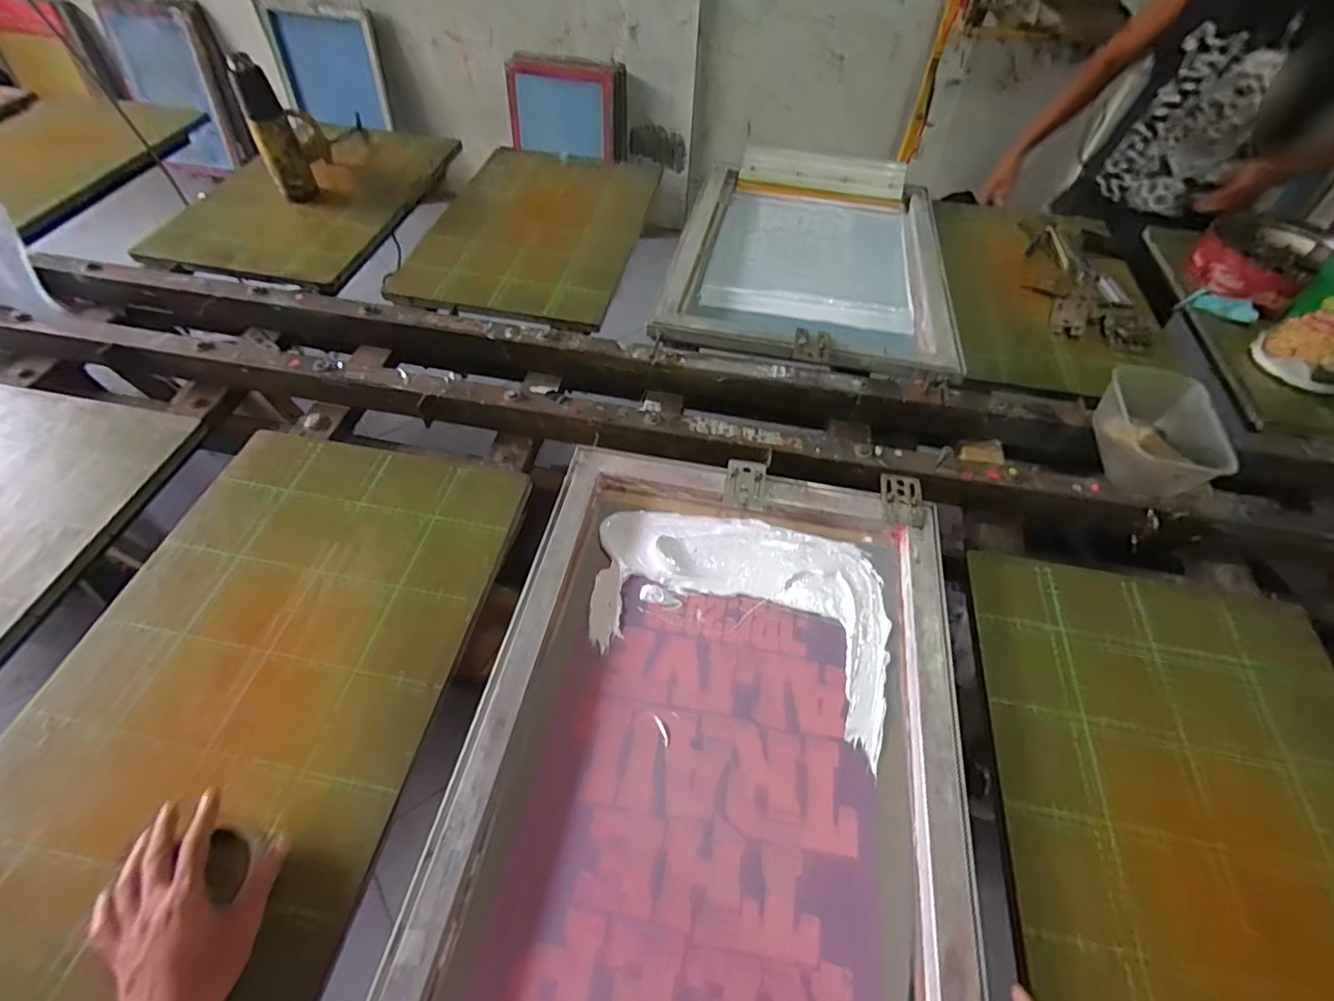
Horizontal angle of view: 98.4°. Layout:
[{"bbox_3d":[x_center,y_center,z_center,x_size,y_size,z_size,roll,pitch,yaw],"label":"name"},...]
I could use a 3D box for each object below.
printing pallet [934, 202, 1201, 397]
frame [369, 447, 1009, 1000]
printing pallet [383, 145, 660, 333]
[{"bbox_3d":[0.715,-0.390,1.082,0.402,0.031,0.583,12,54,6],"label":"printing pallet"},{"bbox_3d":[0.055,0.234,0.581,0.476,0.042,0.654,8,55,5],"label":"frame"},{"bbox_3d":[-0.251,-0.548,1.138,0.377,0.025,0.584,11,54,6],"label":"printing pallet"}]

